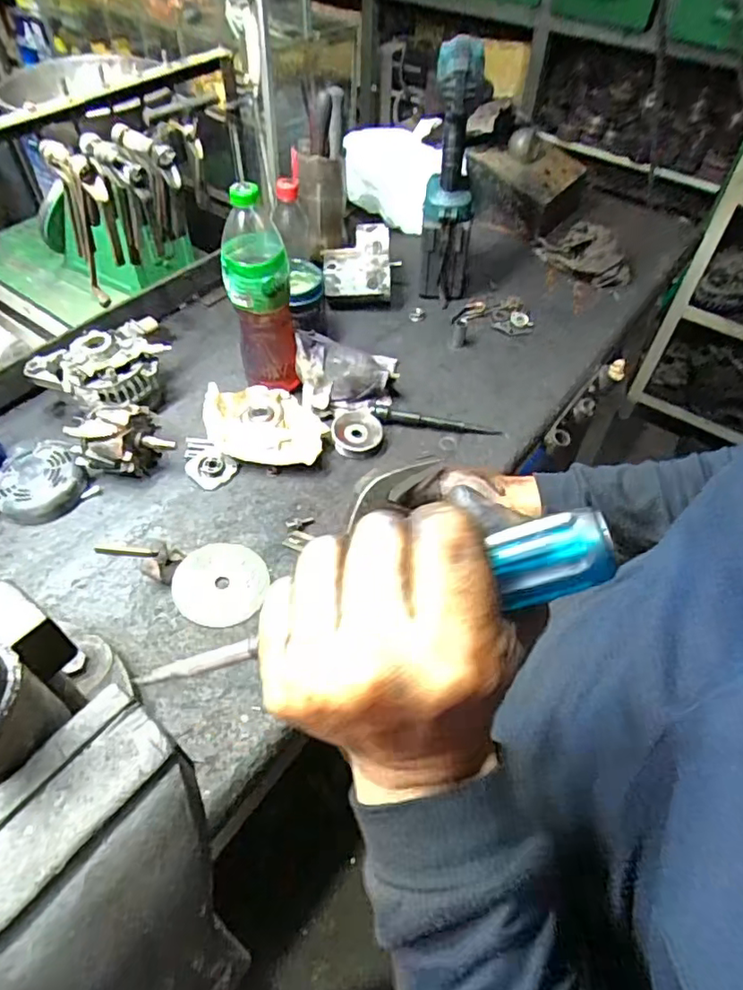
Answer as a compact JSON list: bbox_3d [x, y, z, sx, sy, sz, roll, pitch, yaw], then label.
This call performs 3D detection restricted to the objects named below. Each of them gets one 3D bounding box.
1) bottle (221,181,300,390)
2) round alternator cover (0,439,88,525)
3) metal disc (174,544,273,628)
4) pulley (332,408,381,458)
[{"bbox_3d":[-0.144,-0.254,0.765,0.082,0.264,0.074,-3,51,-5],"label":"bottle"},{"bbox_3d":[-0.402,-0.014,0.711,0.101,0.041,0.092,-31,59,-25],"label":"round alternator cover"},{"bbox_3d":[-0.169,0.098,0.656,0.096,0.008,0.100,8,54,-11],"label":"metal disc"},{"bbox_3d":[-0.019,-0.086,0.799,0.068,0.026,0.077,2,51,-1],"label":"pulley"}]

